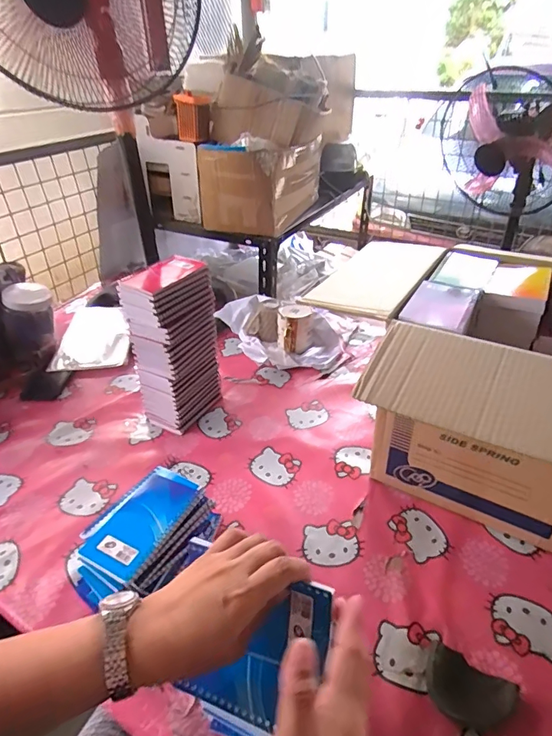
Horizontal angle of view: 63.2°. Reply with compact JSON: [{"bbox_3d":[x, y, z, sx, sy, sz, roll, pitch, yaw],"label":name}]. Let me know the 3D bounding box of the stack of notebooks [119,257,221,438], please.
[{"bbox_3d":[-0.186,-0.038,0.820,0.098,0.278,0.154,19,40,27],"label":"stack of notebooks"}]

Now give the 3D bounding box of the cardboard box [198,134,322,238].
[{"bbox_3d":[-0.034,-0.565,1.343,0.234,0.214,0.378,15,38,22],"label":"cardboard box"}]

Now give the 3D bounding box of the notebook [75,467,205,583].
[{"bbox_3d":[-0.162,0.184,0.552,0.087,0.018,0.145,15,39,23],"label":"notebook"}]

